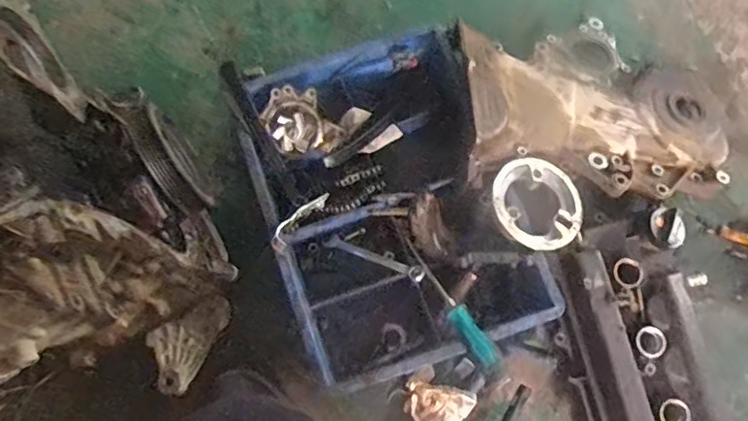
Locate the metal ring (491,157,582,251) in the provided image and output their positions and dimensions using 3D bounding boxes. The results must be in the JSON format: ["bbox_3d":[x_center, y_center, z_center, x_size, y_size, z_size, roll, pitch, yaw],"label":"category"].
[{"bbox_3d":[0.211,-0.010,0.733,0.119,0.040,0.114,0,74,0],"label":"metal ring"}]

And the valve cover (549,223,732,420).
[{"bbox_3d":[0.354,0.256,0.712,0.207,0.106,0.476,-12,74,-3],"label":"valve cover"}]

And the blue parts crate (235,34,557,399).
[{"bbox_3d":[0.021,-0.011,0.784,0.329,0.116,0.444,-20,76,-3],"label":"blue parts crate"}]

